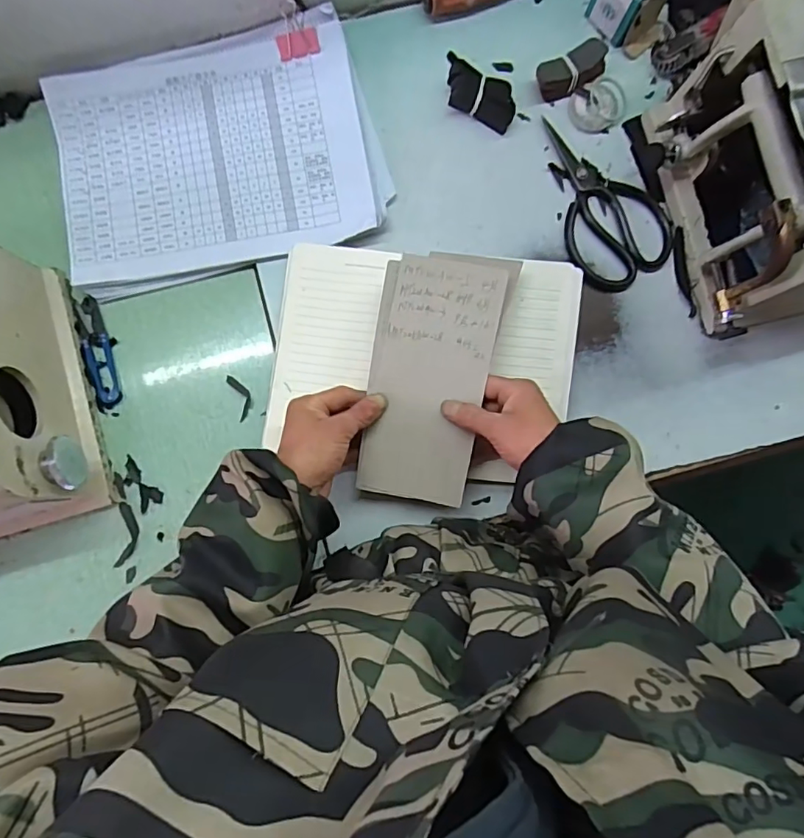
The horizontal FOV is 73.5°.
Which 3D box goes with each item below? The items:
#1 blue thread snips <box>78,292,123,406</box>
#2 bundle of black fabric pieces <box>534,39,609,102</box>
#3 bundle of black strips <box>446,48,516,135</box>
[{"bbox_3d":[-0.291,-0.065,0.518,0.029,0.007,0.108,-12,86,-3],"label":"blue thread snips"},{"bbox_3d":[0.174,-0.352,0.545,0.074,0.024,0.033,-26,87,-4],"label":"bundle of black fabric pieces"},{"bbox_3d":[0.078,-0.332,0.535,0.084,0.028,0.057,25,85,0],"label":"bundle of black strips"}]

